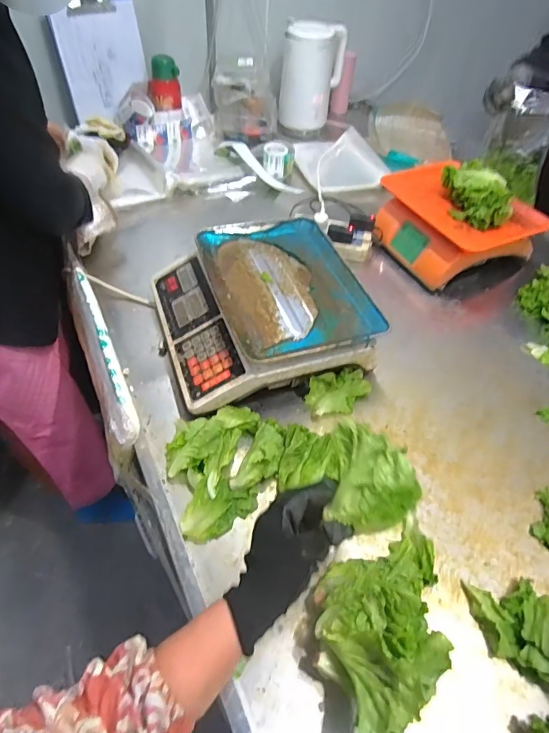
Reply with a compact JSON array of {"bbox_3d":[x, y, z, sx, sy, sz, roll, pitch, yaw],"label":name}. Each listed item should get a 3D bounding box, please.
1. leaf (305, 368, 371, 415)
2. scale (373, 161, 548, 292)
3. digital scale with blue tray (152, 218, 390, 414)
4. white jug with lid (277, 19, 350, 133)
[{"bbox_3d":[0.106,0.039,0.709,0.104,0.036,0.068,-9,51,-12],"label":"leaf"},{"bbox_3d":[0.383,-0.303,0.959,0.251,0.143,0.284,-24,55,-22],"label":"scale"},{"bbox_3d":[-0.026,-0.102,0.758,0.327,0.104,0.322,-14,52,-16],"label":"digital scale with blue tray"},{"bbox_3d":[0.108,-0.833,1.279,0.166,0.256,0.149,9,49,3],"label":"white jug with lid"}]

